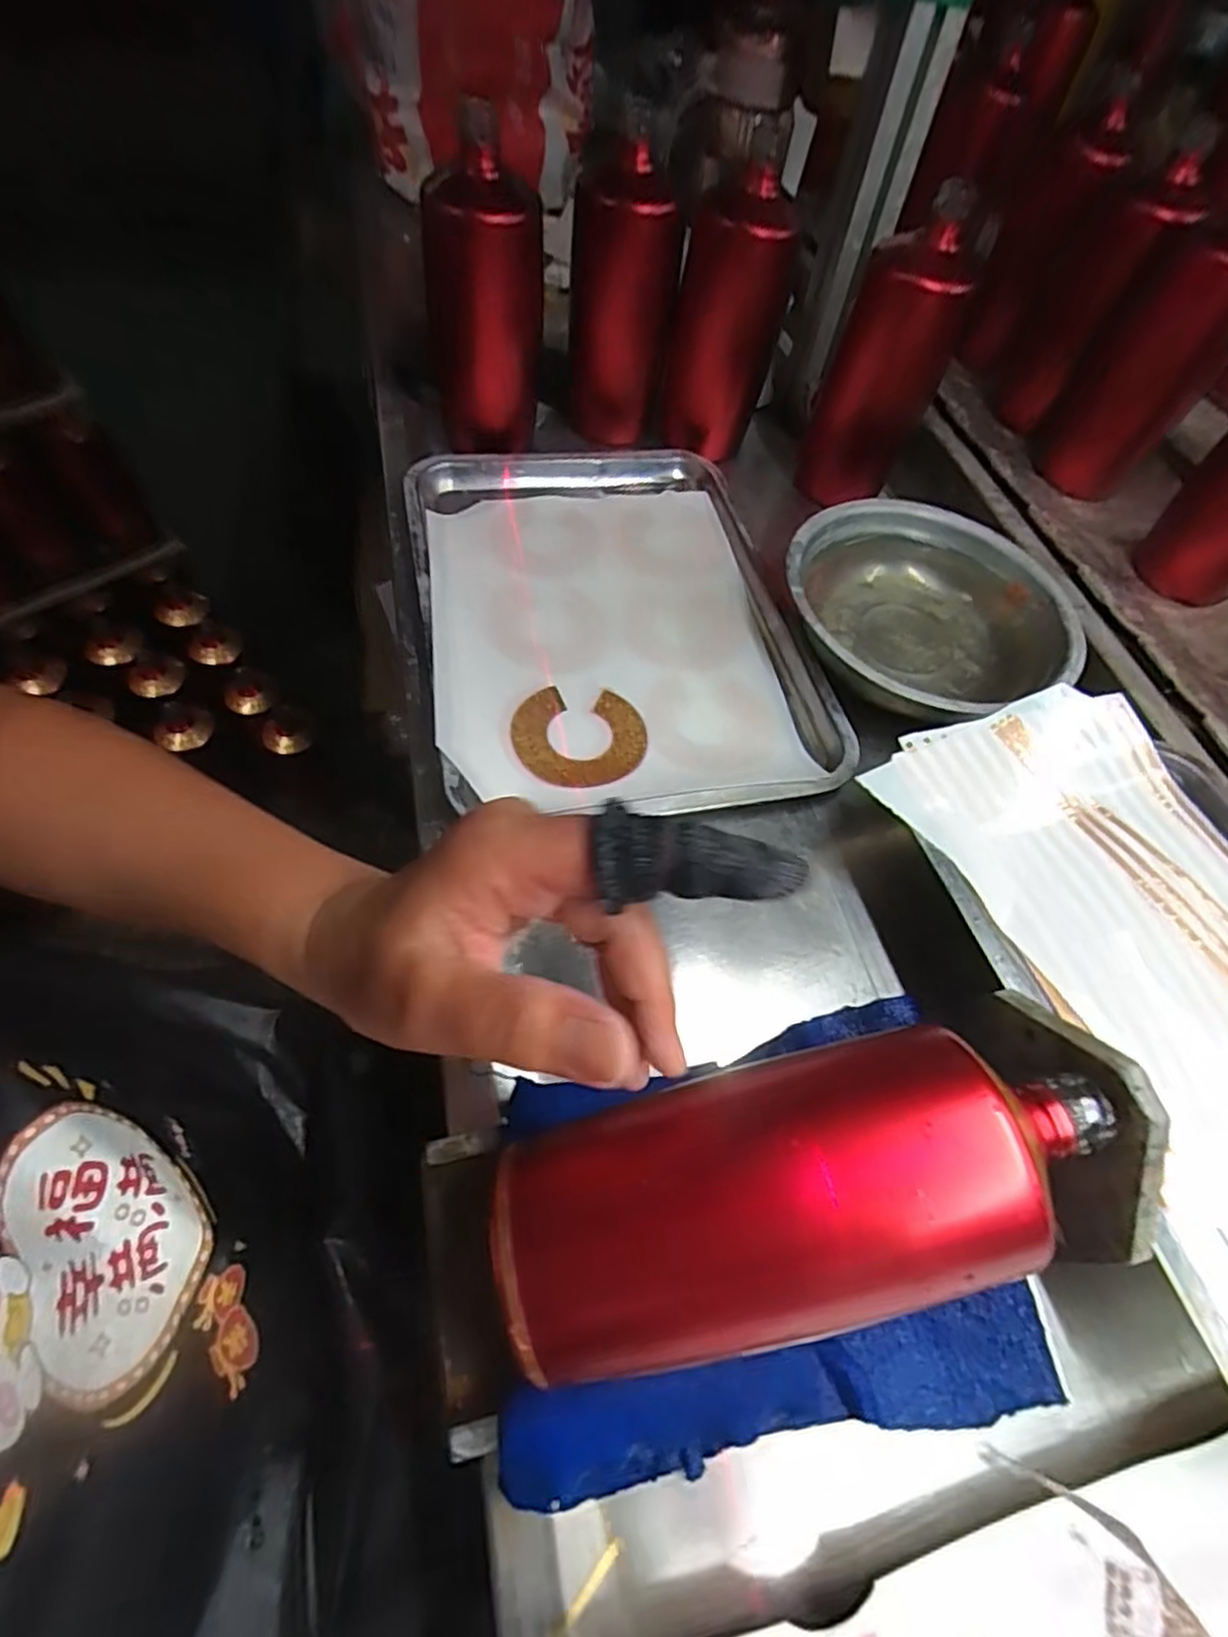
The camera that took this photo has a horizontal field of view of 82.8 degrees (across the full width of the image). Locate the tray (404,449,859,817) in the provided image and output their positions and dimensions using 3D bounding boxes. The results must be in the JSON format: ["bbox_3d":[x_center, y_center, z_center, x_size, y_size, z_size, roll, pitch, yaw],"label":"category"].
[{"bbox_3d":[-0.002,-0.144,0.493,0.254,0.031,0.335,-8,61,-9],"label":"tray"}]

